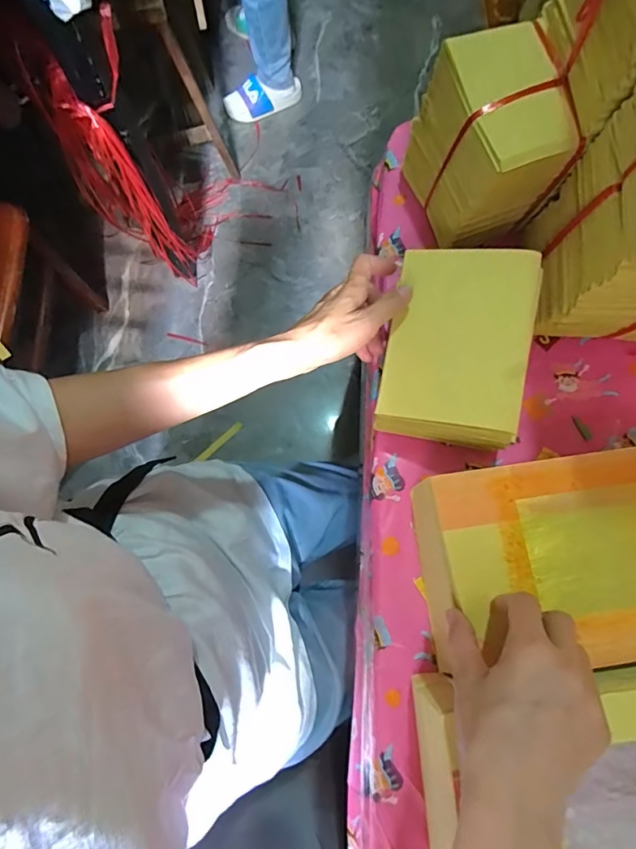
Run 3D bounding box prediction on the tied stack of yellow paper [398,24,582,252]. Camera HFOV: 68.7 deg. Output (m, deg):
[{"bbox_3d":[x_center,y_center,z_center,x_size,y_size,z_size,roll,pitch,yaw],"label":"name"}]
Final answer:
[{"bbox_3d":[0.160,-0.259,0.440,0.096,0.137,0.127,-19,77,-4],"label":"tied stack of yellow paper"}]

